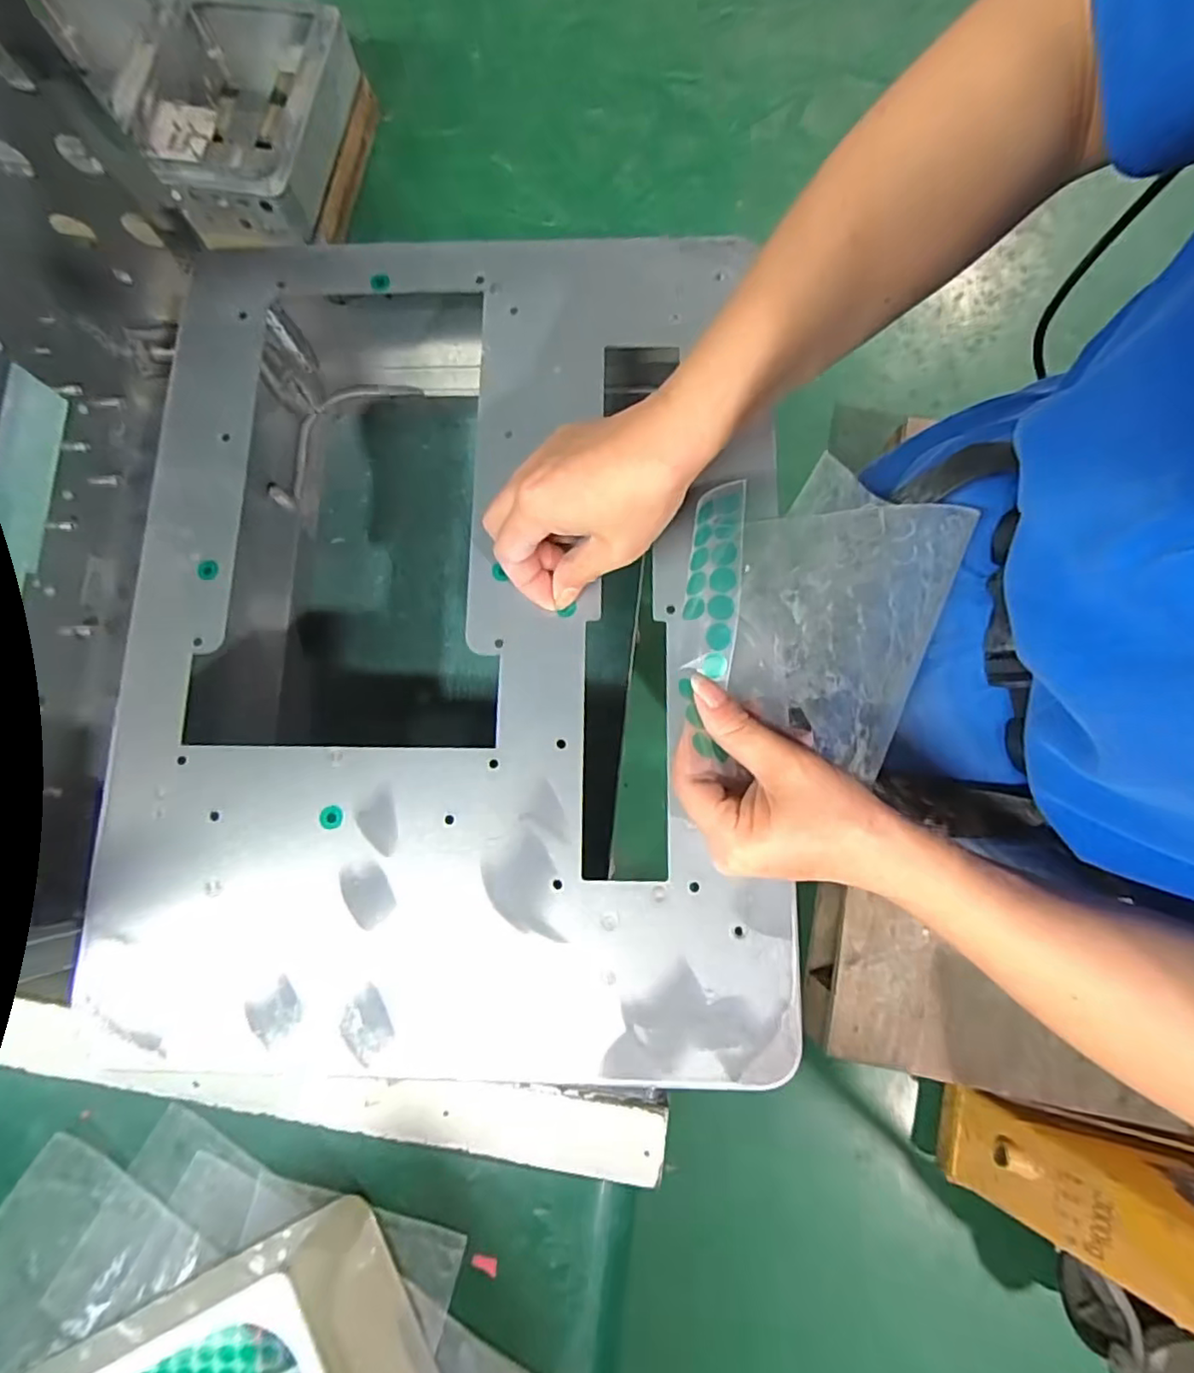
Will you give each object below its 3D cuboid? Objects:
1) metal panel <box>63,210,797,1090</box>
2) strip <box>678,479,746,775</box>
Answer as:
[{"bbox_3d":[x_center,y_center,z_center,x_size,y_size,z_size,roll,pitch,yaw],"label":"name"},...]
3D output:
[{"bbox_3d":[-0.077,-0.043,0.333,0.336,0.009,0.444,1,79,1],"label":"metal panel"},{"bbox_3d":[0.051,-0.031,0.283,0.023,0.013,0.130,6,77,3],"label":"strip"}]

